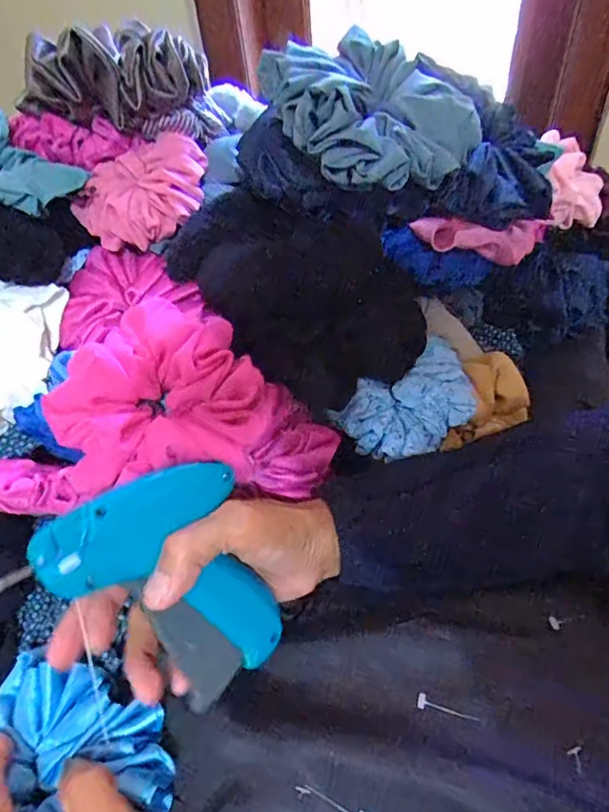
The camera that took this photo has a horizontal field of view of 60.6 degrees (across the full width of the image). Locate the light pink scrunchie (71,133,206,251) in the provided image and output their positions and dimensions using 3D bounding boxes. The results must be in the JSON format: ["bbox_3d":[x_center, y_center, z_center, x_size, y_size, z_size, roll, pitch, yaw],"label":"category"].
[{"bbox_3d":[-0.116,-0.157,0.380,0.094,0.042,0.073,-32,52,-22],"label":"light pink scrunchie"}]

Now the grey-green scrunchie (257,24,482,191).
[{"bbox_3d":[0.043,-0.181,0.316,0.115,0.054,0.098,-20,48,-12],"label":"grey-green scrunchie"}]

